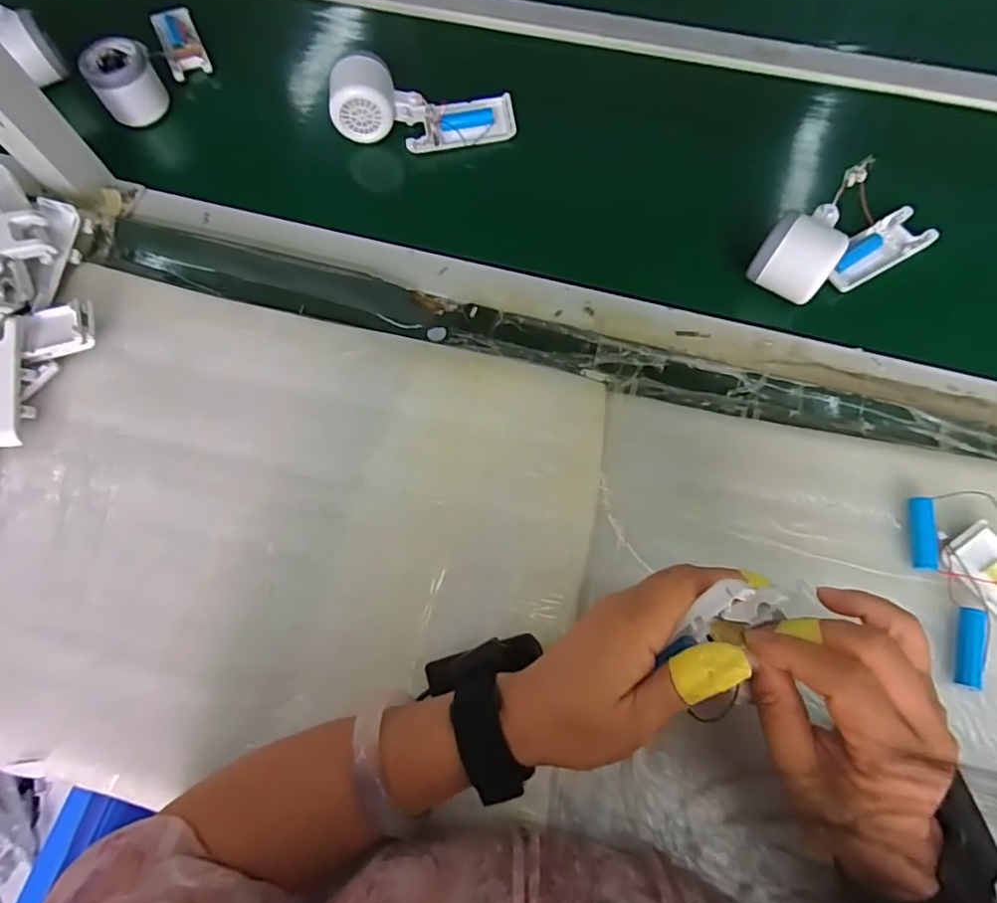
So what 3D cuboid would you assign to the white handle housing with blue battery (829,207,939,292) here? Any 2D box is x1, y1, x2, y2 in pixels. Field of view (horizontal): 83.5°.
[{"bbox_3d":[0.321,-0.173,0.479,0.100,0.014,0.042,-28,71,-9],"label":"white handle housing with blue battery"}]

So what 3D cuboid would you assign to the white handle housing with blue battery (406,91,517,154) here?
[{"bbox_3d":[-0.036,-0.315,0.538,0.105,0.026,0.041,-15,110,-13],"label":"white handle housing with blue battery"}]

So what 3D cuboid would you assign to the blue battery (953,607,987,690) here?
[{"bbox_3d":[0.304,0.125,0.359,0.012,0.010,0.050,15,70,7],"label":"blue battery"}]

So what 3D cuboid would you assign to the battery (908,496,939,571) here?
[{"bbox_3d":[0.293,0.056,0.387,0.012,0.014,0.050,7,69,4],"label":"battery"}]

